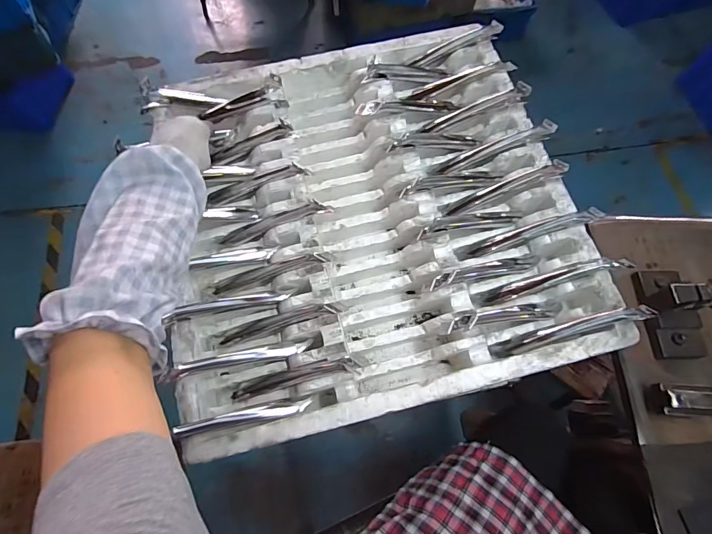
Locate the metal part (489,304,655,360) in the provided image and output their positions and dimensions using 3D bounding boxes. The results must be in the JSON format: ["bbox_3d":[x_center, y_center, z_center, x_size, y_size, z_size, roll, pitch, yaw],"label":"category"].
[{"bbox_3d":[0.255,0.078,0.482,0.181,0.036,0.024,-24,66,26],"label":"metal part"}]

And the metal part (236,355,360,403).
[{"bbox_3d":[-0.074,0.136,0.488,0.158,0.033,0.023,-17,68,9],"label":"metal part"}]

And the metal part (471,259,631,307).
[{"bbox_3d":[0.244,0.016,0.509,0.178,0.032,0.028,-19,67,22],"label":"metal part"}]

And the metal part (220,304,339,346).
[{"bbox_3d":[-0.099,0.070,0.501,0.155,0.016,0.022,-18,68,15],"label":"metal part"}]

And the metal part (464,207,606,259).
[{"bbox_3d":[0.231,-0.046,0.525,0.166,0.028,0.026,-19,64,31],"label":"metal part"}]

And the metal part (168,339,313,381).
[{"bbox_3d":[-0.134,0.109,0.473,0.160,0.028,0.020,-7,67,-23],"label":"metal part"}]

